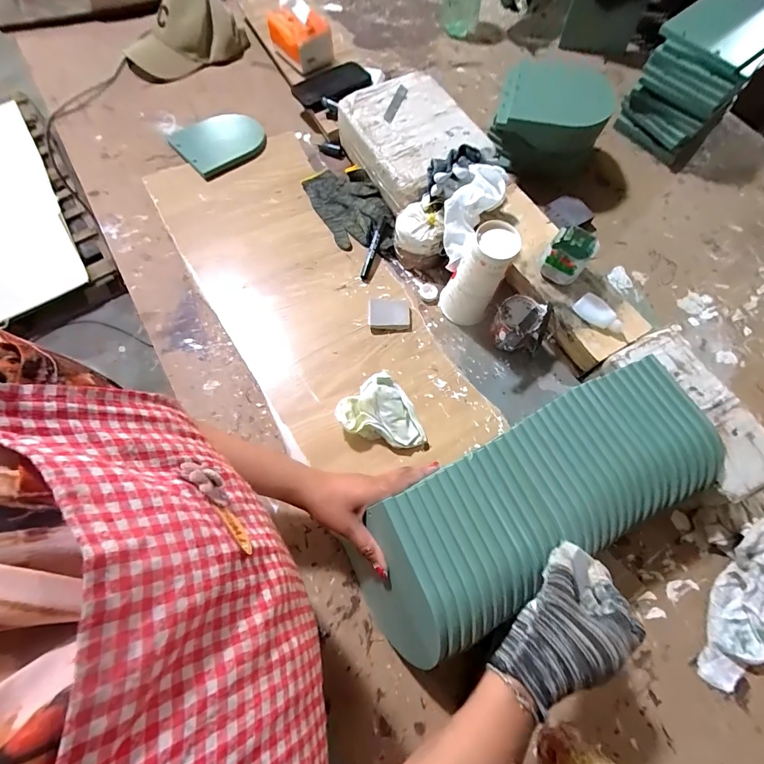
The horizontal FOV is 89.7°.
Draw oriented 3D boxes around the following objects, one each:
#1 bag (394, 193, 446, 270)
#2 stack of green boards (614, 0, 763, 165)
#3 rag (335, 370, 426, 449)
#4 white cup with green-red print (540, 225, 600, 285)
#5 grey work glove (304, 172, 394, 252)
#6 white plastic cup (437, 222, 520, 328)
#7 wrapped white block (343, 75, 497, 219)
[{"bbox_3d":[0.064,-0.253,0.654,0.082,0.099,0.083,-4,69,-2],"label":"bag"},{"bbox_3d":[0.558,-0.542,0.704,0.116,0.195,0.154,-39,74,-14],"label":"stack of green boards"},{"bbox_3d":[-0.008,0.044,0.561,0.109,0.048,0.121,-17,70,-7],"label":"rag"},{"bbox_3d":[0.283,-0.192,0.583,0.060,0.053,0.071,39,75,11],"label":"white cup with green-red print"},{"bbox_3d":[-0.059,-0.329,0.721,0.112,0.025,0.213,-28,72,-11],"label":"grey work glove"},{"bbox_3d":[0.142,-0.161,0.590,0.081,0.168,0.068,16,70,5],"label":"white plastic cup"},{"bbox_3d":[0.055,-0.445,0.732,0.200,0.095,0.277,-28,74,-10],"label":"wrapped white block"}]

